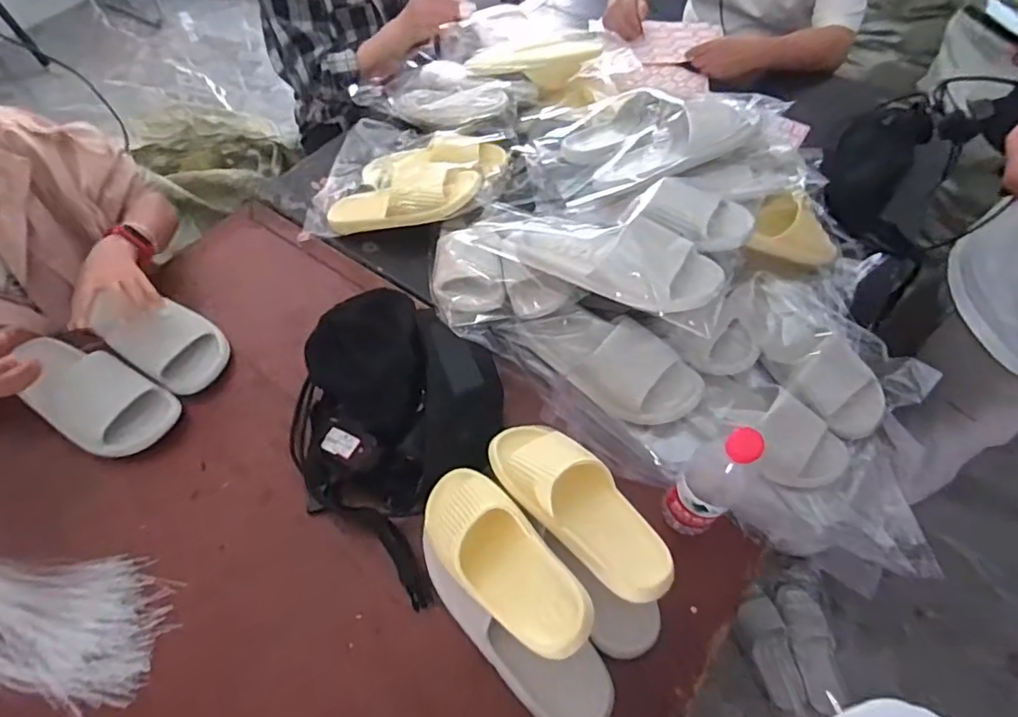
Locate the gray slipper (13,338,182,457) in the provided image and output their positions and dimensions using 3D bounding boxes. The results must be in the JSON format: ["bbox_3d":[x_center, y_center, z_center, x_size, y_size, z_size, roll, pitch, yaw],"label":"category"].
[{"bbox_3d":[-0.588,0.045,0.776,0.231,0.067,0.111,24,63,15],"label":"gray slipper"}]

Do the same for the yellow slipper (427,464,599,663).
[{"bbox_3d":[-0.013,0.200,0.591,0.094,0.054,0.241,-36,51,-18],"label":"yellow slipper"}]

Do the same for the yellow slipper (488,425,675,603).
[{"bbox_3d":[0.076,0.156,0.619,0.088,0.059,0.240,-37,65,-19],"label":"yellow slipper"}]

